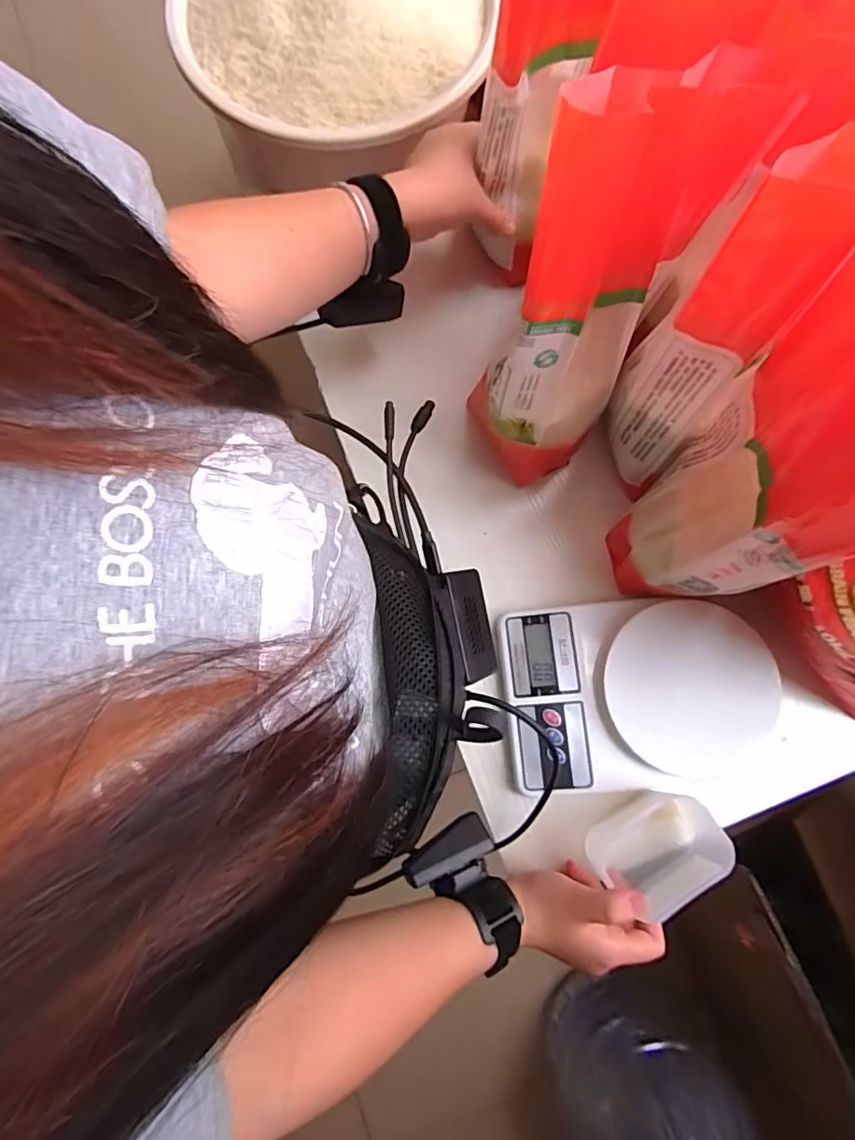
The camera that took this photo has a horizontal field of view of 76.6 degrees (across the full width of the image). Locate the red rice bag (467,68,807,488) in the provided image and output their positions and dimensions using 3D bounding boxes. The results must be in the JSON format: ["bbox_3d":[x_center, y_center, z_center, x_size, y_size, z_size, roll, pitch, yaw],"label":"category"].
[{"bbox_3d":[0.102,-0.160,0.352,0.108,0.257,0.086,18,59,3],"label":"red rice bag"}]

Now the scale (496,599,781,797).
[{"bbox_3d":[0.162,0.094,0.425,0.199,0.040,0.143,-7,79,-1],"label":"scale"}]

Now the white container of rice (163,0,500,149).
[{"bbox_3d":[-0.072,-0.456,0.436,0.245,0.040,0.235,0,79,0],"label":"white container of rice"}]

